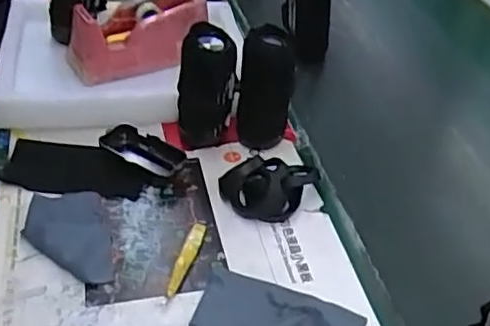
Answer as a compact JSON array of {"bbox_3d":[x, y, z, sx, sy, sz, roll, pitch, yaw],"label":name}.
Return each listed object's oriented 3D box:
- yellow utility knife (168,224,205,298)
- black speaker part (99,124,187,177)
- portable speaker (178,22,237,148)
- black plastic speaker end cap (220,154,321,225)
[{"bbox_3d":[-0.060,0.098,0.640,0.015,0.010,0.099,10,39,10],"label":"yellow utility knife"},{"bbox_3d":[-0.126,-0.014,0.756,0.104,0.026,0.048,20,42,21],"label":"black speaker part"},{"bbox_3d":[-0.046,-0.090,0.748,0.068,0.142,0.061,1,38,-2],"label":"portable speaker"},{"bbox_3d":[0.029,0.028,0.716,0.117,0.040,0.082,1,38,-2],"label":"black plastic speaker end cap"}]

